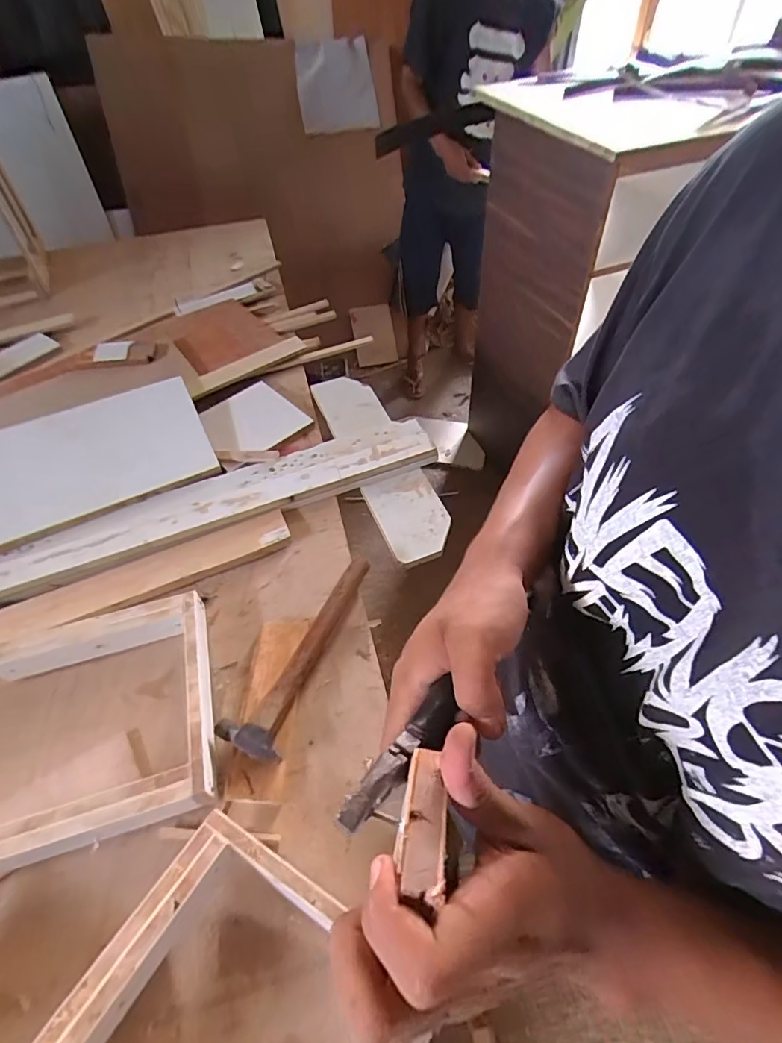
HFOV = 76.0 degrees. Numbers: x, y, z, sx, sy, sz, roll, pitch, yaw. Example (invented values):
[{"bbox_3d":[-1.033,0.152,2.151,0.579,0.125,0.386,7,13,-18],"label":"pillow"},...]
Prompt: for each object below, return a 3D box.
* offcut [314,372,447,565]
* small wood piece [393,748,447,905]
[{"bbox_3d":[-0.025,-0.128,0.972,0.124,0.024,0.495,-18,58,-17],"label":"offcut"},{"bbox_3d":[0.014,0.129,0.222,0.021,0.004,0.062,2,32,5],"label":"small wood piece"}]

